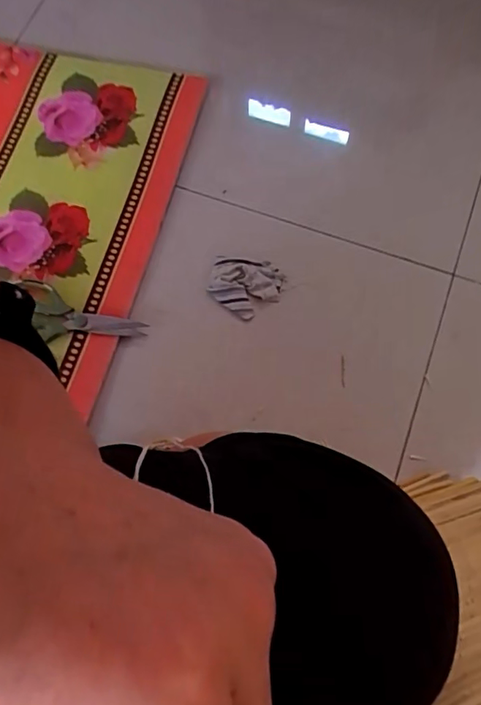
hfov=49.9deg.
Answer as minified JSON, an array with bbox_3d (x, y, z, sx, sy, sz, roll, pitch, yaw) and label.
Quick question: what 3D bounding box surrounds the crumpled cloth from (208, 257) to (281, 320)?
[{"bbox_3d":[0.005,-0.094,0.754,0.103,0.026,0.091,11,73,4],"label":"crumpled cloth"}]

